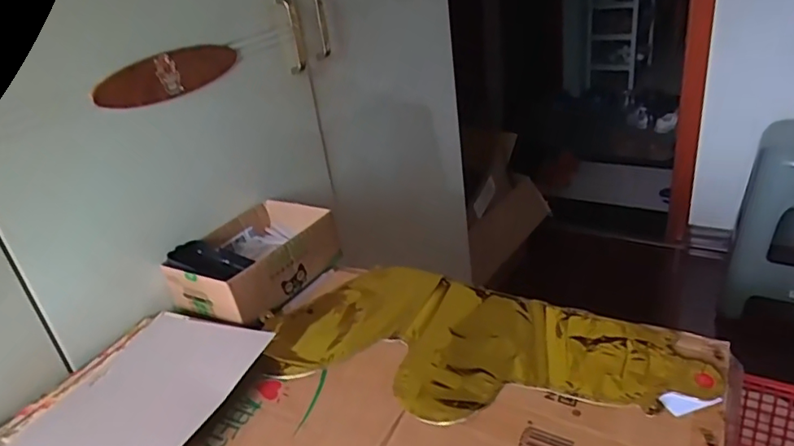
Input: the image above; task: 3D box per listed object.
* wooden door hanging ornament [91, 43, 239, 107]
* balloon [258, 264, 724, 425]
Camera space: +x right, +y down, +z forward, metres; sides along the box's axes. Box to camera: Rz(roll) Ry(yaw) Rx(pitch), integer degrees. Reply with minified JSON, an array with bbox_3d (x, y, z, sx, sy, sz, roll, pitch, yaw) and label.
[{"bbox_3d":[-0.256,-0.165,0.625,0.019,0.044,0.166,16,36,37],"label":"wooden door hanging ornament"},{"bbox_3d":[0.068,0.116,0.555,0.417,0.014,0.198,8,32,28],"label":"balloon"}]

